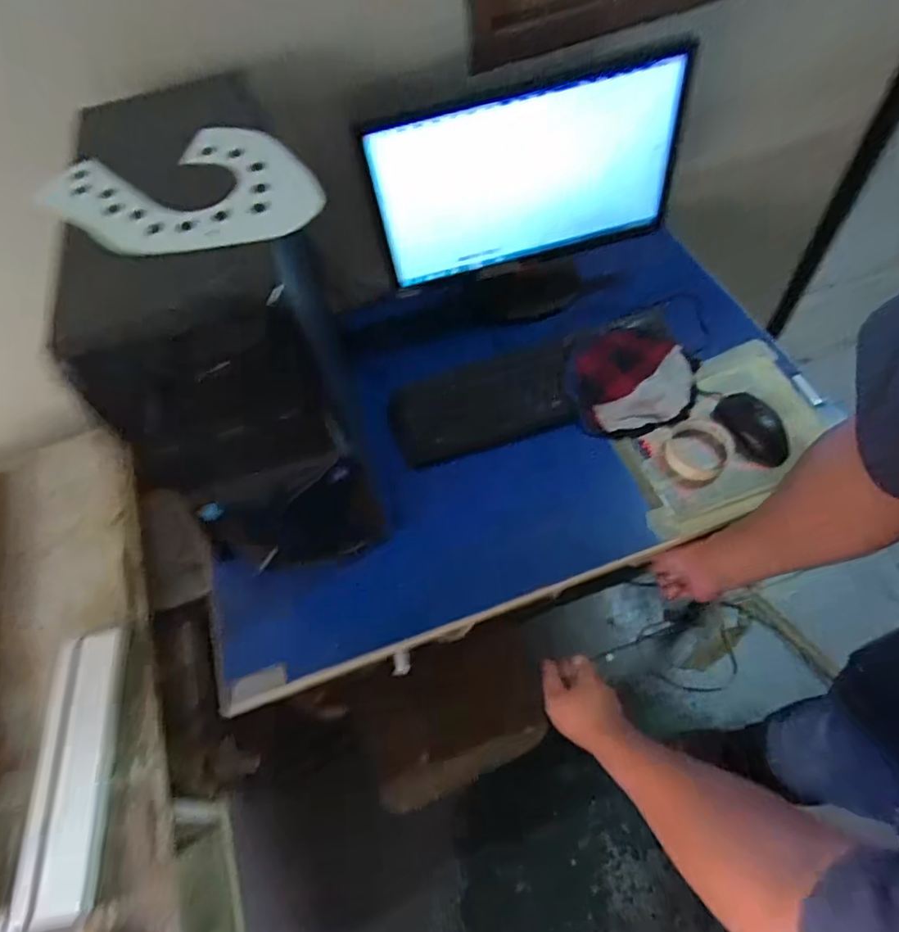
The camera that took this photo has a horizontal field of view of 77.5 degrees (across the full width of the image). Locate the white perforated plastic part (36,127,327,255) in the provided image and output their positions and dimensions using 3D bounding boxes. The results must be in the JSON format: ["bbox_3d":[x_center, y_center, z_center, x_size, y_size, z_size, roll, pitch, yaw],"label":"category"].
[{"bbox_3d":[-0.232,-0.234,0.485,0.228,0.013,0.165,-17,58,-3],"label":"white perforated plastic part"}]

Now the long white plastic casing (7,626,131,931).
[{"bbox_3d":[-0.445,0.350,0.656,0.082,0.022,0.298,-9,58,1],"label":"long white plastic casing"}]

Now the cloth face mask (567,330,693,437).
[{"bbox_3d":[0.267,-0.129,0.824,0.183,0.032,0.165,-18,59,-4],"label":"cloth face mask"}]

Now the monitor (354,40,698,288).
[{"bbox_3d":[0.112,-0.407,0.791,0.440,0.246,0.050,-16,59,-4],"label":"monitor"}]

